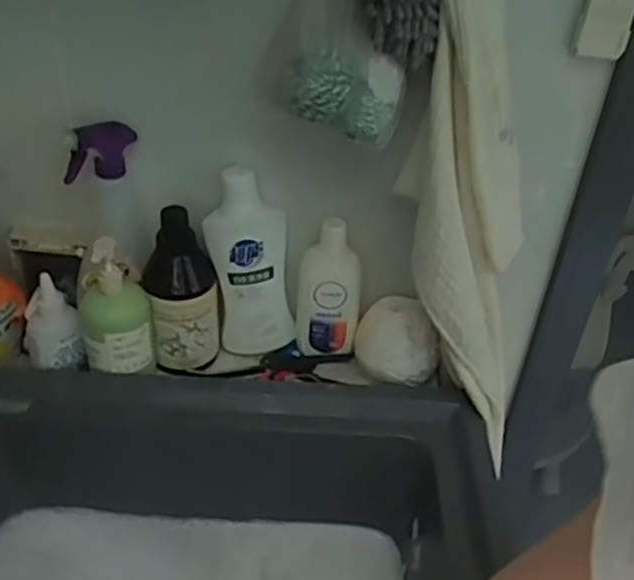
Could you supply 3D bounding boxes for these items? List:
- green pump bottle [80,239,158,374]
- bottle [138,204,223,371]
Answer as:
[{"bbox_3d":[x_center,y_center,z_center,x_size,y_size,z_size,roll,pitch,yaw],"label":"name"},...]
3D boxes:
[{"bbox_3d":[-0.227,0.012,0.796,0.077,0.151,0.078,-6,37,-16],"label":"green pump bottle"},{"bbox_3d":[-0.156,0.009,0.832,0.075,0.197,0.066,19,38,19],"label":"bottle"}]

